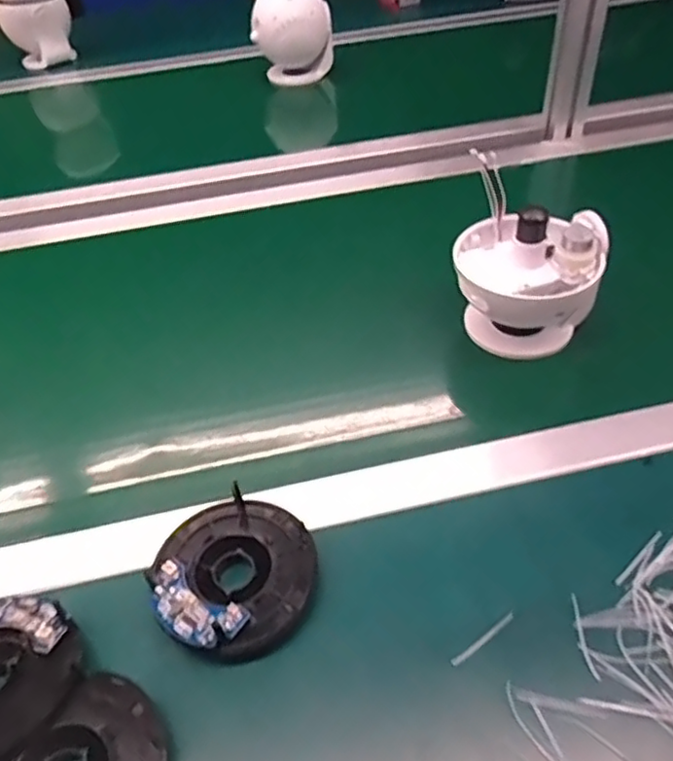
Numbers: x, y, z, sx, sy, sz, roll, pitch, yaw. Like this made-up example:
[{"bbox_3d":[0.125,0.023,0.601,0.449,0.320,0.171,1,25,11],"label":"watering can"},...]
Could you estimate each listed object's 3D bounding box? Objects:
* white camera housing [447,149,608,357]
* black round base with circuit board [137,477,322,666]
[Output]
[{"bbox_3d":[0.156,-0.085,0.540,0.113,0.107,0.105,16,49,19],"label":"white camera housing"},{"bbox_3d":[-0.062,0.120,0.403,0.098,0.028,0.102,-2,45,2],"label":"black round base with circuit board"}]

